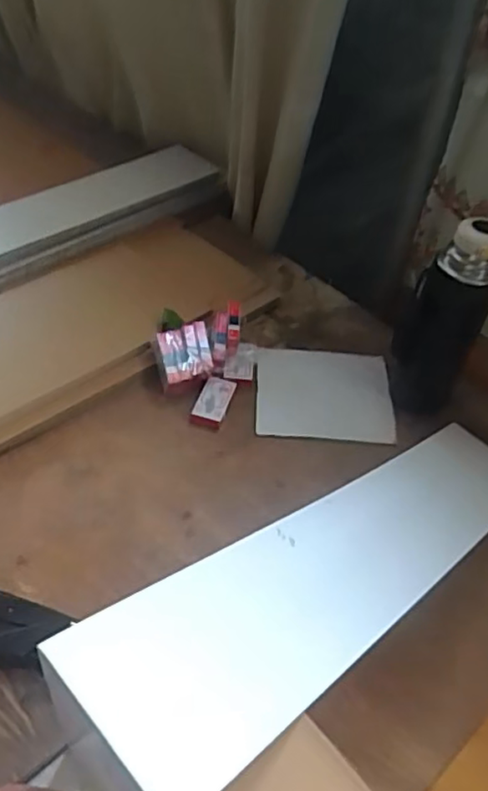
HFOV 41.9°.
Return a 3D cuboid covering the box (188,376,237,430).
[{"bbox_3d":[-0.038,0.005,0.812,0.039,0.017,0.078,14,47,9],"label":"box"}]

